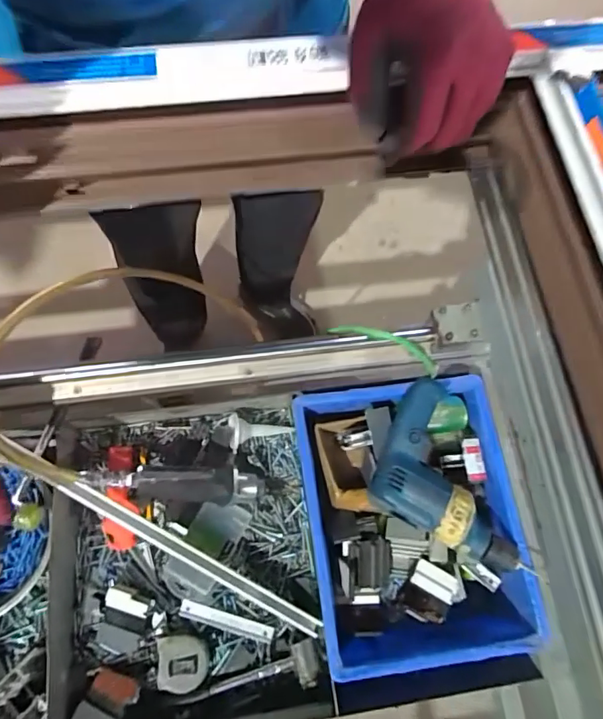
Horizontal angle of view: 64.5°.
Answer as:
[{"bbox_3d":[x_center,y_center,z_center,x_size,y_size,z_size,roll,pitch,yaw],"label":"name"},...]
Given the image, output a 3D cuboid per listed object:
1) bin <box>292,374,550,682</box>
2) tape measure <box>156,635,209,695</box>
[{"bbox_3d":[0.142,0.213,0.653,0.265,0.091,0.359,-7,73,-4],"label":"bin"},{"bbox_3d":[-0.154,0.393,0.619,0.062,0.028,0.065,-6,73,-4],"label":"tape measure"}]

